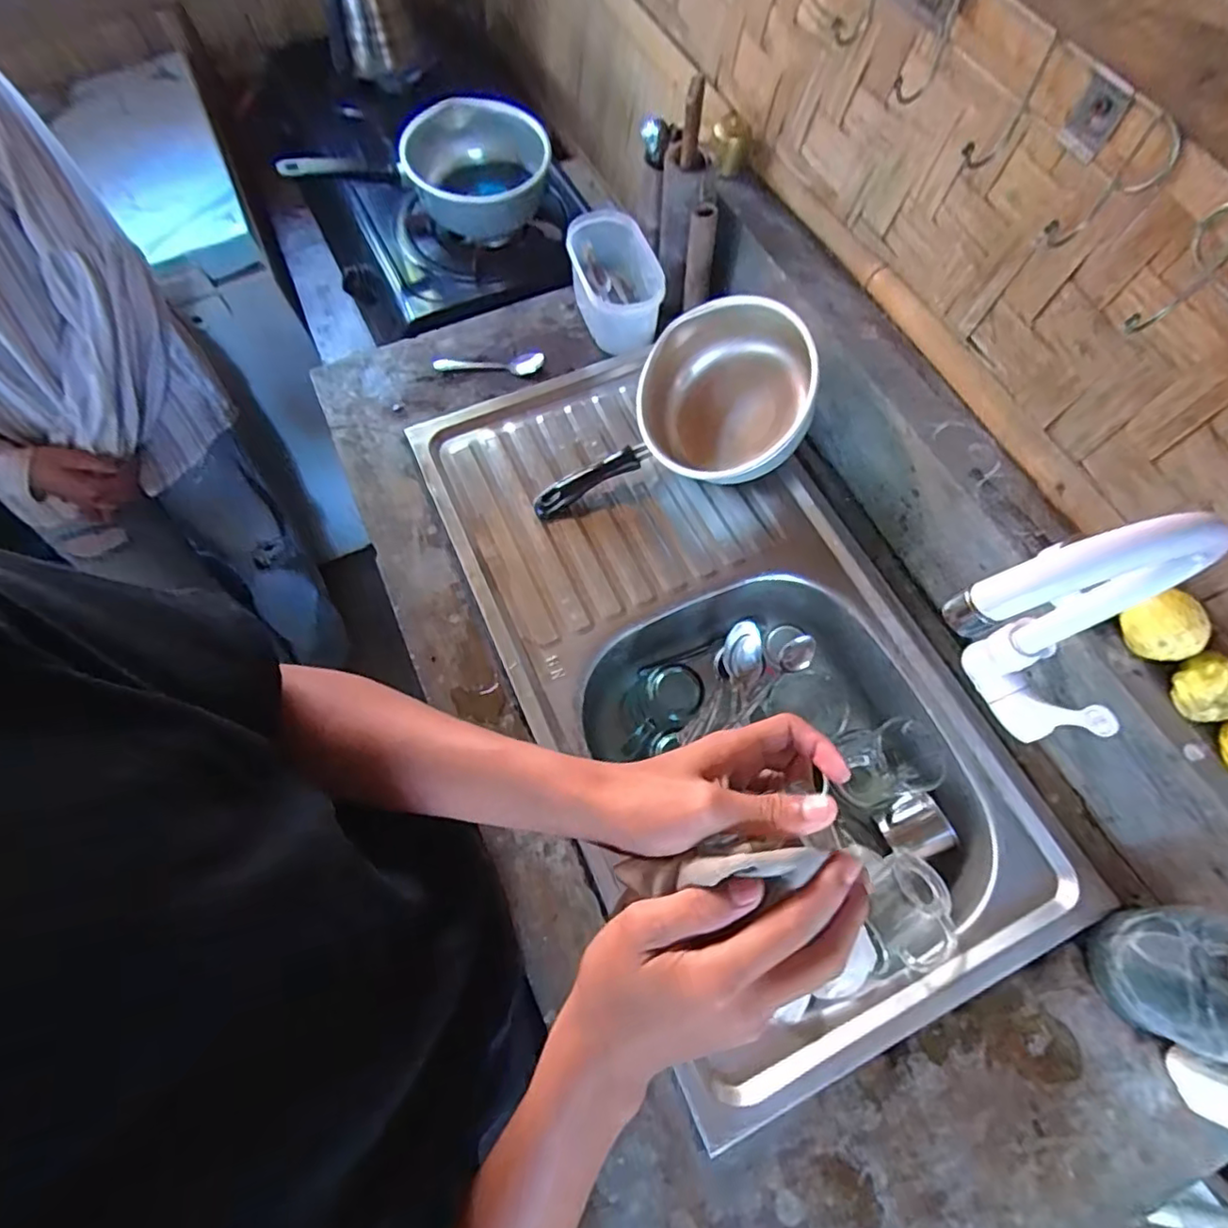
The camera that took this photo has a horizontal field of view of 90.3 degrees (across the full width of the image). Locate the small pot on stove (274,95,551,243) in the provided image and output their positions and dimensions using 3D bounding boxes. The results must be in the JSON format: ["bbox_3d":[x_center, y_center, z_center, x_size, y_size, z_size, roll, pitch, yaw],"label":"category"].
[{"bbox_3d":[-0.258,-0.631,0.864,0.322,0.119,0.192,-7,67,-3],"label":"small pot on stove"}]

